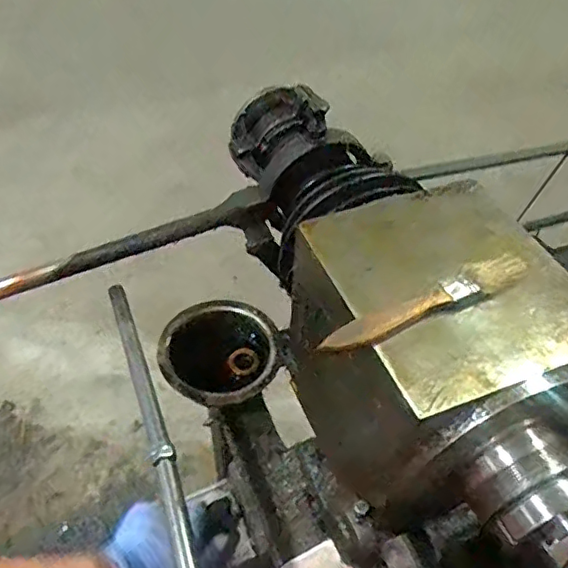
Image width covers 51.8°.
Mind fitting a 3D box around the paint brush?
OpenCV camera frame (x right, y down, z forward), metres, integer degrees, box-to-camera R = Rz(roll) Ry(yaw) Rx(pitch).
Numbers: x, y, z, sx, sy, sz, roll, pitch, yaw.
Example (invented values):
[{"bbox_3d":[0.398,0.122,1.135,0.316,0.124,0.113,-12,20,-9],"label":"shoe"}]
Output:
[{"bbox_3d":[0.092,0.012,0.367,0.152,0.010,0.025,-22,54,-21],"label":"paint brush"}]

